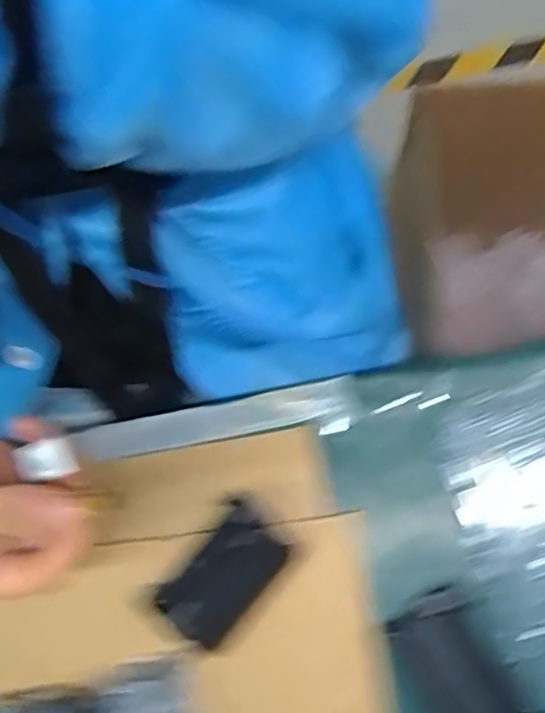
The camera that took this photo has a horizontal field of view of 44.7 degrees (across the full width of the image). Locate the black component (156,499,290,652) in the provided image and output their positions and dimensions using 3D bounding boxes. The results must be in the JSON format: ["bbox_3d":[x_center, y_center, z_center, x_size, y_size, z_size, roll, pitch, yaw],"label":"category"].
[{"bbox_3d":[-0.024,0.107,0.321,0.037,0.018,0.061,42,80,9],"label":"black component"}]

